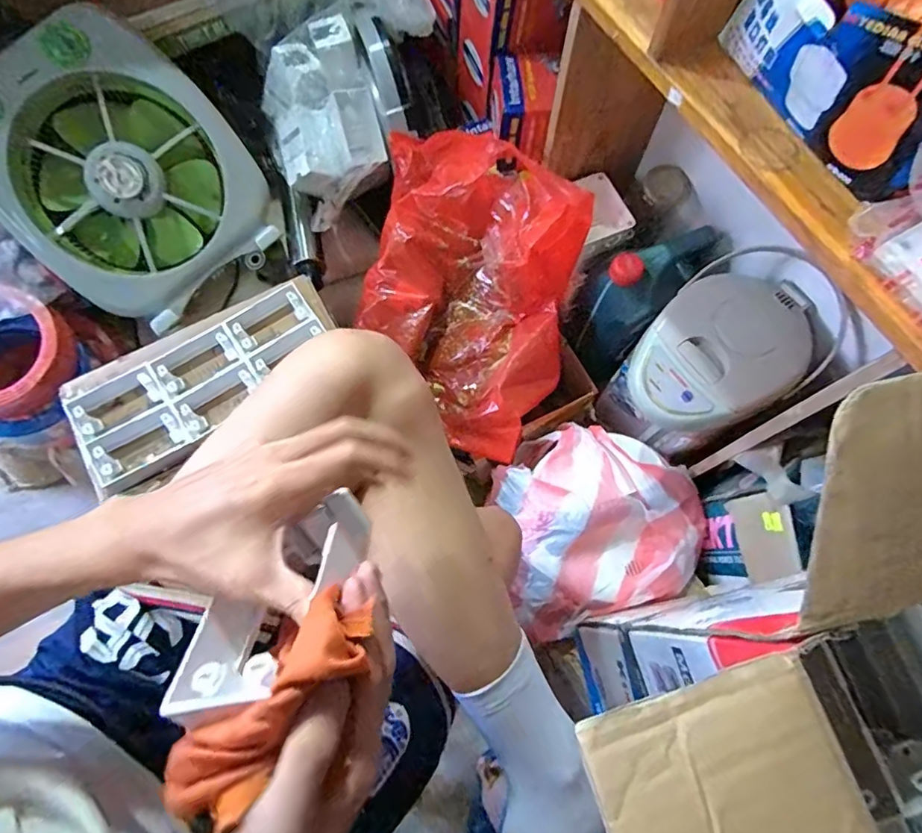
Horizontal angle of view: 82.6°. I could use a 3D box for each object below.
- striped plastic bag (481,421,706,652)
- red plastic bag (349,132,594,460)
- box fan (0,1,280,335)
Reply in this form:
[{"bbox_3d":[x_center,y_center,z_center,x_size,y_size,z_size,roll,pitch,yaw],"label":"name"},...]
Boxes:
[{"bbox_3d":[0.203,0.154,0.812,0.281,0.146,0.288,-14,72,-6],"label":"striped plastic bag"},{"bbox_3d":[-0.002,-0.195,0.829,0.316,0.272,0.409,14,71,4],"label":"red plastic bag"},{"bbox_3d":[-0.542,-0.379,0.852,0.364,0.113,0.397,-36,114,-4],"label":"box fan"}]

